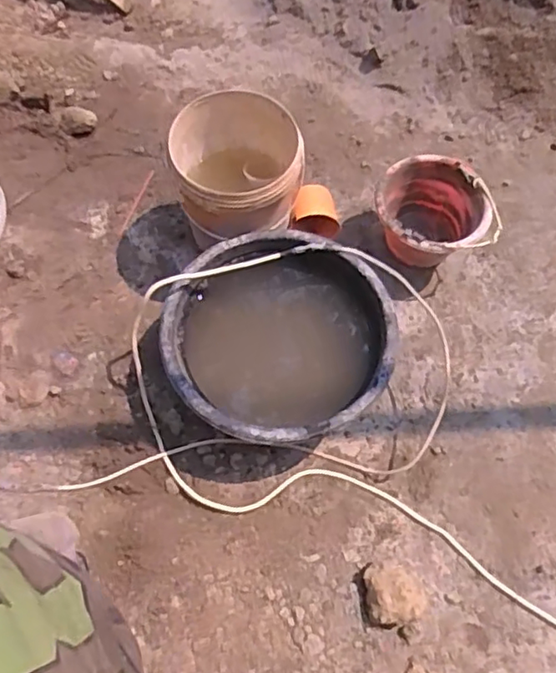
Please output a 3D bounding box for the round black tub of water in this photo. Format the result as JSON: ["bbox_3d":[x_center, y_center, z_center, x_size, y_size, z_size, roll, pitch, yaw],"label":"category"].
[{"bbox_3d":[0.004,0.013,1.452,0.515,0.242,0.507,1,64,-2],"label":"round black tub of water"}]

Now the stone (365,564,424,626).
[{"bbox_3d":[0.249,0.546,1.289,0.123,0.099,0.125,-7,65,-6],"label":"stone"}]

